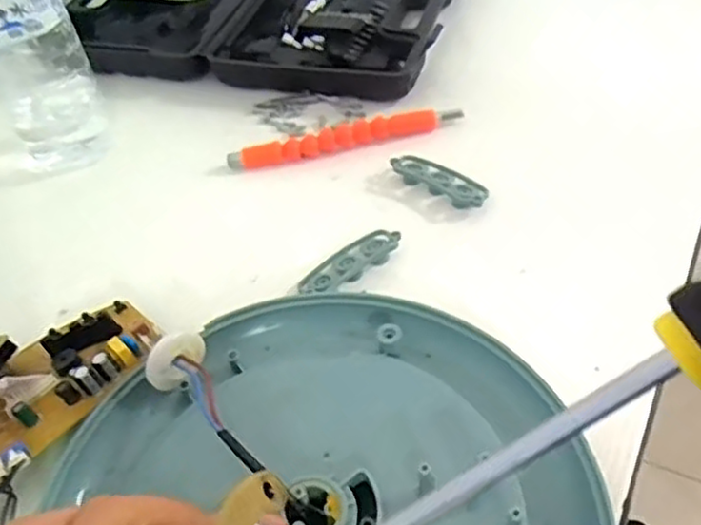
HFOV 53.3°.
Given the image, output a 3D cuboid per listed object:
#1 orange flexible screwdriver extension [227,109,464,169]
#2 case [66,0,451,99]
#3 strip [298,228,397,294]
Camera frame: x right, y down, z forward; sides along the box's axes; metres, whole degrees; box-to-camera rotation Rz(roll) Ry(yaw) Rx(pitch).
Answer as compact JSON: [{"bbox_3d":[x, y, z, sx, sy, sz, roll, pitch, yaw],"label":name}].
[{"bbox_3d":[-0.003,-0.088,0.493,0.165,0.014,0.016,-12,47,-5],"label":"orange flexible screwdriver extension"},{"bbox_3d":[-0.077,-0.221,0.614,0.328,0.036,0.205,7,48,14],"label":"case"},{"bbox_3d":[-0.001,0.000,0.415,0.068,0.008,0.022,-33,52,-22],"label":"strip"}]

